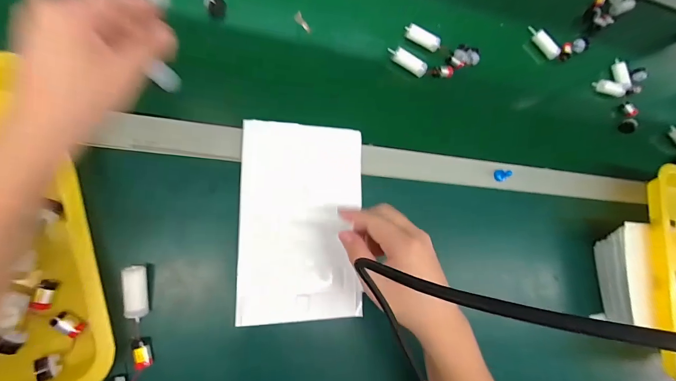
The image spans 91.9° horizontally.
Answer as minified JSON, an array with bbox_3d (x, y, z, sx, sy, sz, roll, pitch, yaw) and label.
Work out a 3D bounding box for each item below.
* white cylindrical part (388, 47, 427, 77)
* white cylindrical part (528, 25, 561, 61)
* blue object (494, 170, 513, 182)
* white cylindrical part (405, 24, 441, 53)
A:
[{"bbox_3d":[0.102,-0.191,0.486,0.062,0.017,0.021,33,85,-3],"label":"white cylindrical part"},{"bbox_3d":[0.362,-0.262,0.574,0.013,0.024,0.069,-34,90,-6],"label":"white cylindrical part"},{"bbox_3d":[0.247,-0.023,0.490,0.016,0.023,0.018,-7,88,-5],"label":"blue object"},{"bbox_3d":[0.128,-0.230,0.493,0.056,0.017,0.017,23,85,-3],"label":"white cylindrical part"}]

